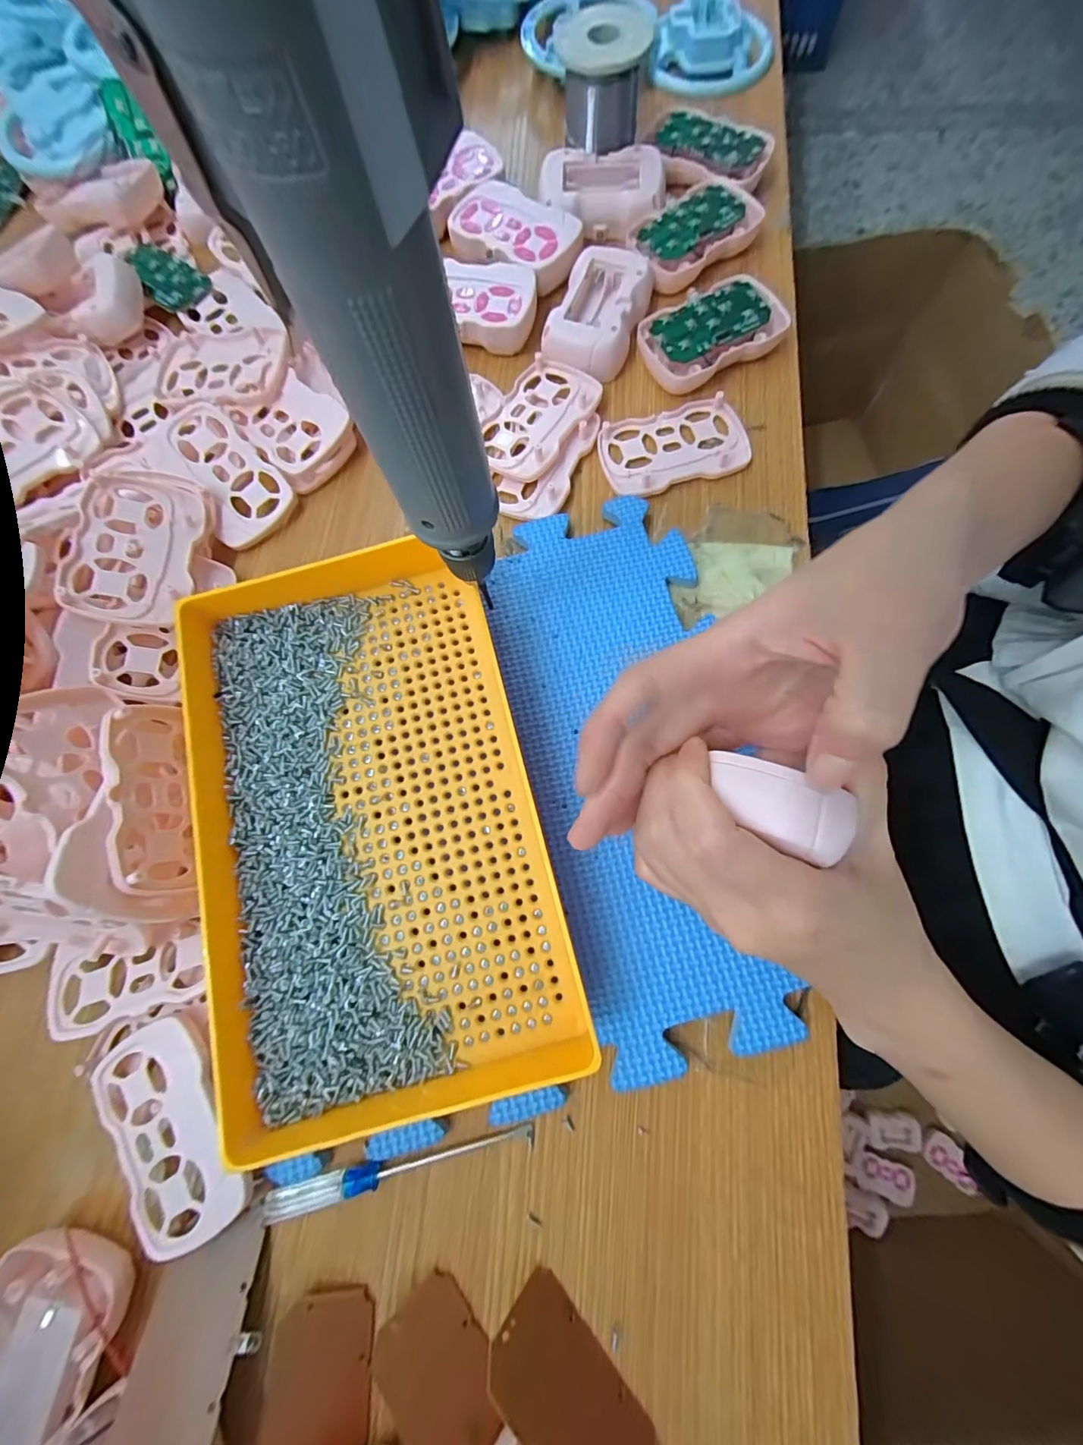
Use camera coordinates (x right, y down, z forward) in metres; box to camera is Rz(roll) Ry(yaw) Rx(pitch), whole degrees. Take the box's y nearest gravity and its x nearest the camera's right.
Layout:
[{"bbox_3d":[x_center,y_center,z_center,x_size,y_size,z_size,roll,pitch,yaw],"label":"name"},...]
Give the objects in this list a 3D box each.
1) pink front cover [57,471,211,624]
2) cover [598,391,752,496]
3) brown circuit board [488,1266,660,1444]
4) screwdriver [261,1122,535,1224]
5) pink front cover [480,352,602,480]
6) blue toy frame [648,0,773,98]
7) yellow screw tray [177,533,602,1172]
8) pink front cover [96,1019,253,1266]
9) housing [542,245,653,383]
[{"bbox_3d":[-0.219,-0.097,0.262,0.053,0.013,0.095,4,70,-25],"label":"pink front cover"},{"bbox_3d":[0.081,-0.170,0.294,0.088,0.010,0.054,-14,76,-1],"label":"cover"},{"bbox_3d":[0.012,0.261,0.182,0.071,0.004,0.038,48,41,15],"label":"brown circuit board"},{"bbox_3d":[-0.061,0.195,0.208,0.117,0.007,0.009,-12,76,-1],"label":"screwdriver"},{"bbox_3d":[-0.003,-0.189,0.298,0.053,0.008,0.086,30,79,9],"label":"pink front cover"},{"bbox_3d":[0.133,-0.530,0.374,0.091,0.026,0.072,14,77,6],"label":"blue toy frame"},{"bbox_3d":[-0.083,0.031,0.226,0.155,0.034,0.259,-15,76,-1],"label":"yellow screw tray"},{"bbox_3d":[-0.163,0.179,0.210,0.054,0.011,0.087,-33,77,-6],"label":"pink front cover"},{"bbox_3d":[0.037,-0.264,0.308,0.052,0.019,0.081,21,78,7],"label":"housing"}]

